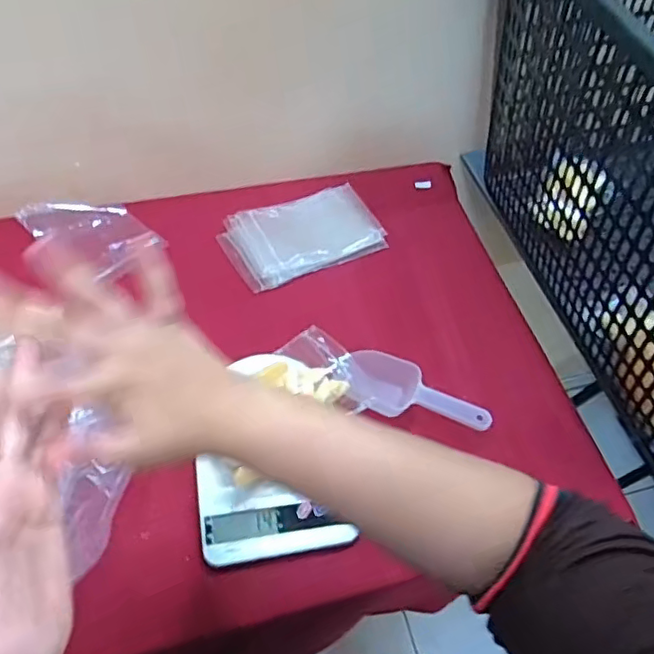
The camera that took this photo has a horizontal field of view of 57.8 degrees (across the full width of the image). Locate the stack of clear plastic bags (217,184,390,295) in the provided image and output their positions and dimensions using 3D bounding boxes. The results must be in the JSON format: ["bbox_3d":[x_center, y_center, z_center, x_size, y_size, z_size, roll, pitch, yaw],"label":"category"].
[{"bbox_3d":[-0.027,-0.110,0.689,0.176,0.022,0.108,-15,58,-14],"label":"stack of clear plastic bags"}]

